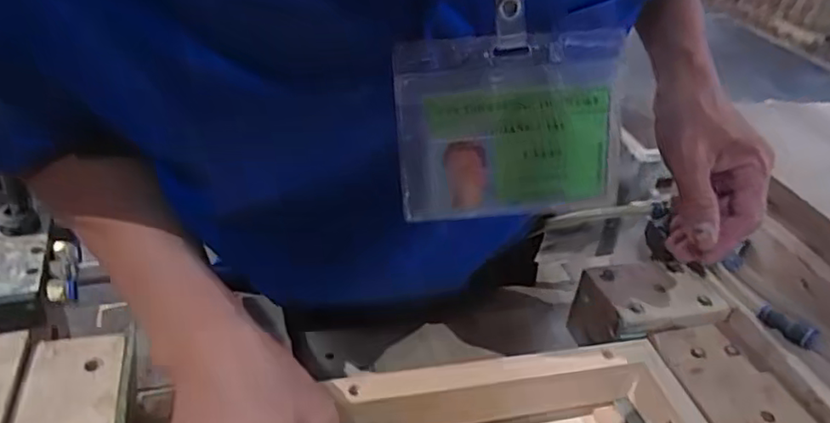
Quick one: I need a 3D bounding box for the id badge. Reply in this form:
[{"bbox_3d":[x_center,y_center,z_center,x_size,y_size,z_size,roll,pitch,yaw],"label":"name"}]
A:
[{"bbox_3d":[0.041,-0.037,0.287,0.096,0.082,0.007,-2,22,3],"label":"id badge"}]

